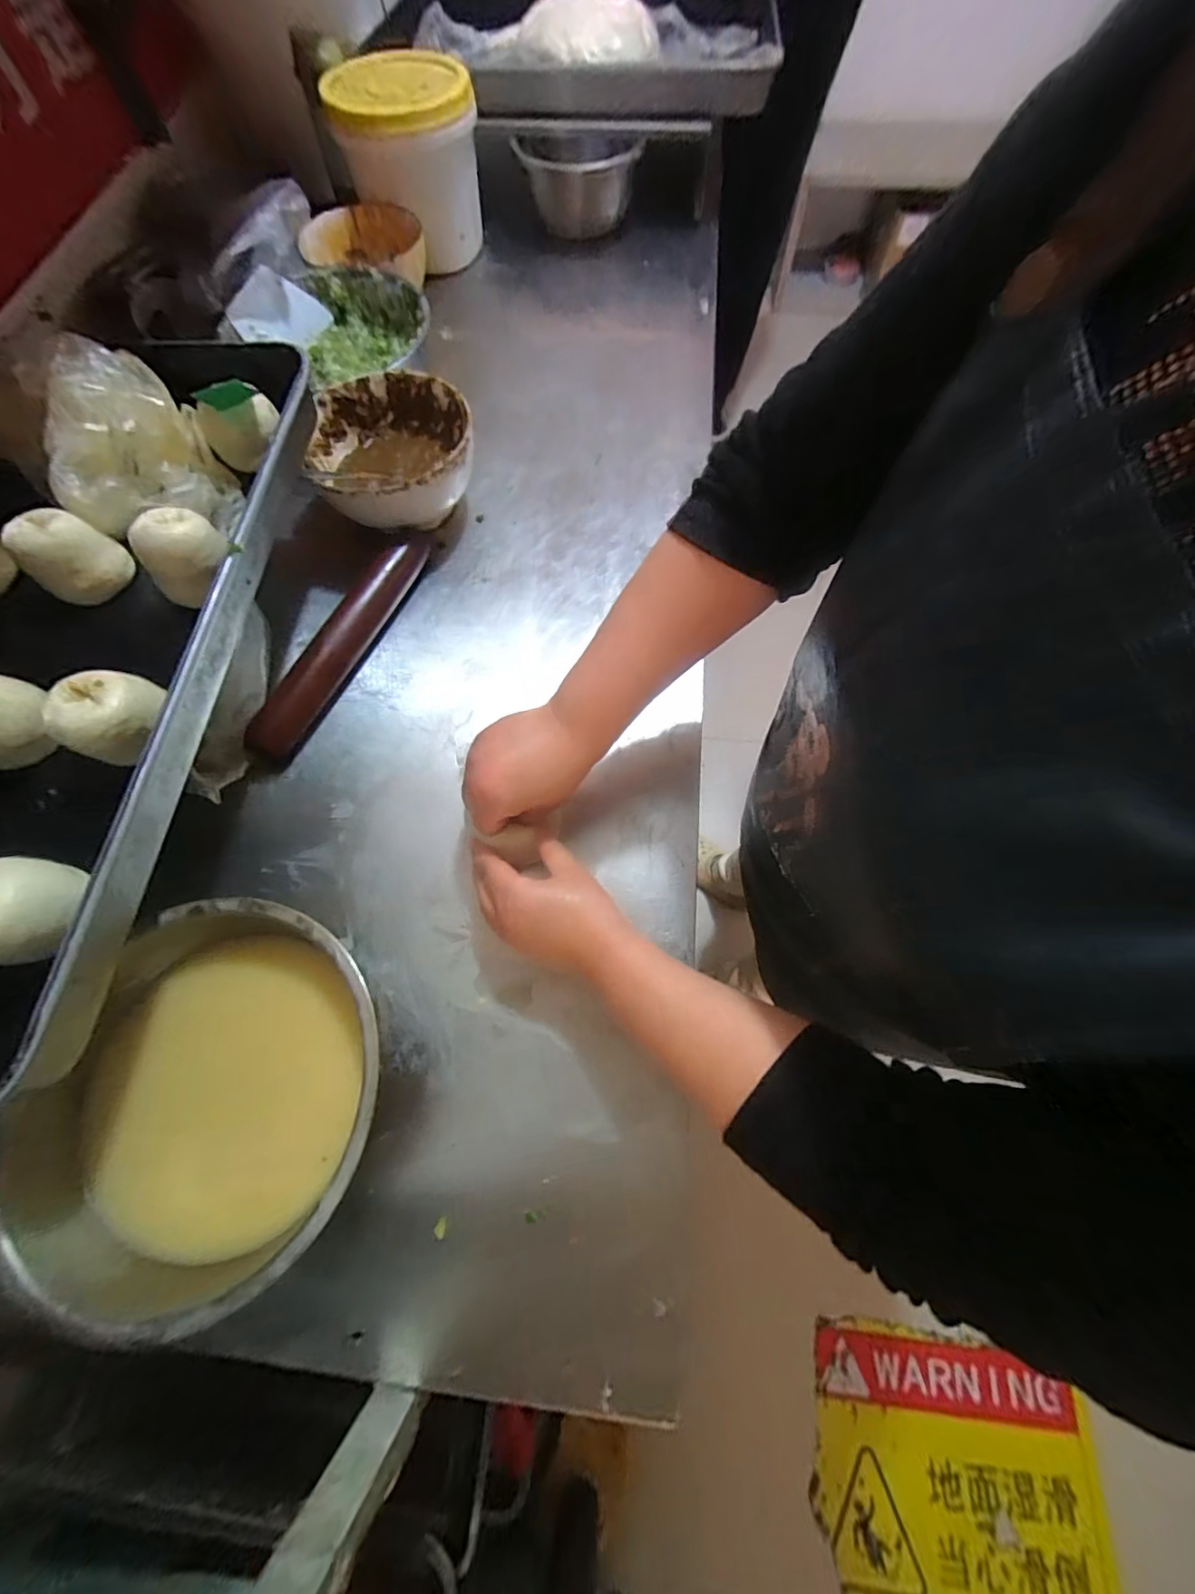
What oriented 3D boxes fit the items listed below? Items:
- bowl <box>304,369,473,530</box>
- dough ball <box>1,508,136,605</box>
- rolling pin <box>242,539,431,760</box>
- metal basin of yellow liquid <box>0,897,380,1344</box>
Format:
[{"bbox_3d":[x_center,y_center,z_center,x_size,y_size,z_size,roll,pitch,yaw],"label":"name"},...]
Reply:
[{"bbox_3d":[-0.209,-0.348,0.547,0.161,0.083,0.175,0,68,-1],"label":"bowl"},{"bbox_3d":[-0.393,-0.183,0.388,0.052,0.048,0.062,33,73,13],"label":"dough ball"},{"bbox_3d":[-0.241,-0.147,0.494,0.033,0.036,0.252,27,70,10],"label":"rolling pin"},{"bbox_3d":[-0.243,0.184,0.337,0.221,0.077,0.209,0,68,-1],"label":"metal basin of yellow liquid"}]

